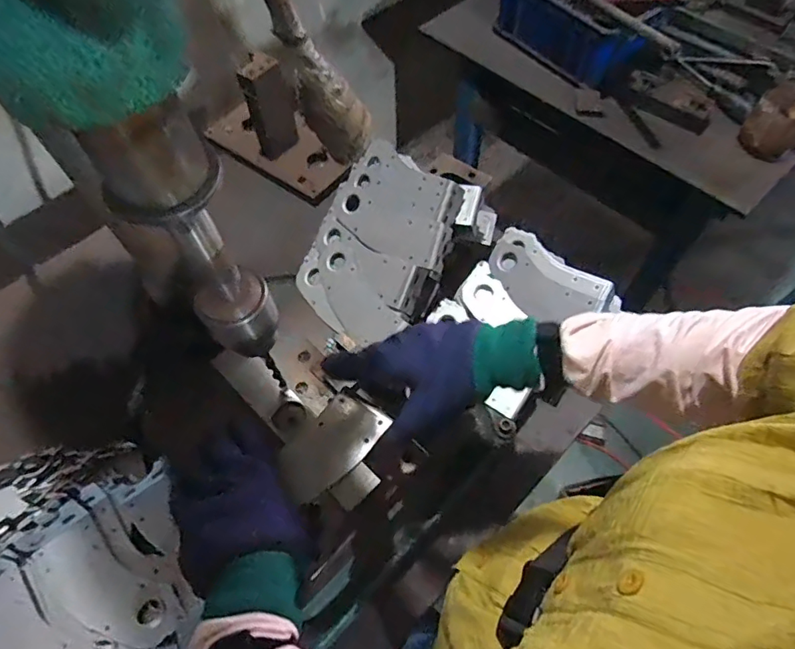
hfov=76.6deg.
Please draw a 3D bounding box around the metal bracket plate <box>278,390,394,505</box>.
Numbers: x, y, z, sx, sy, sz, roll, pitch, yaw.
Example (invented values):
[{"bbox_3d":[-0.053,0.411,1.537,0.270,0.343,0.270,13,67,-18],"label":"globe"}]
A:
[{"bbox_3d":[-0.061,0.110,0.473,0.062,0.018,0.103,37,68,19],"label":"metal bracket plate"}]

